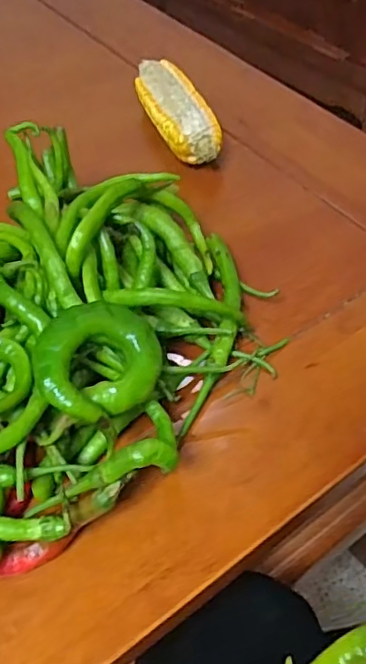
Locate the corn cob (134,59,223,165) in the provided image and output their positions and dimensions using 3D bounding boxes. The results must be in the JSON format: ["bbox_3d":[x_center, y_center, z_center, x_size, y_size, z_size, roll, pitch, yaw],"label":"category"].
[{"bbox_3d":[-0.006,-0.182,0.506,0.047,0.036,0.140,-16,53,-8],"label":"corn cob"}]

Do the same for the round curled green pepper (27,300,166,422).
[{"bbox_3d":[-0.044,0.015,0.304,0.064,0.021,0.057,-23,77,-30],"label":"round curled green pepper"}]

